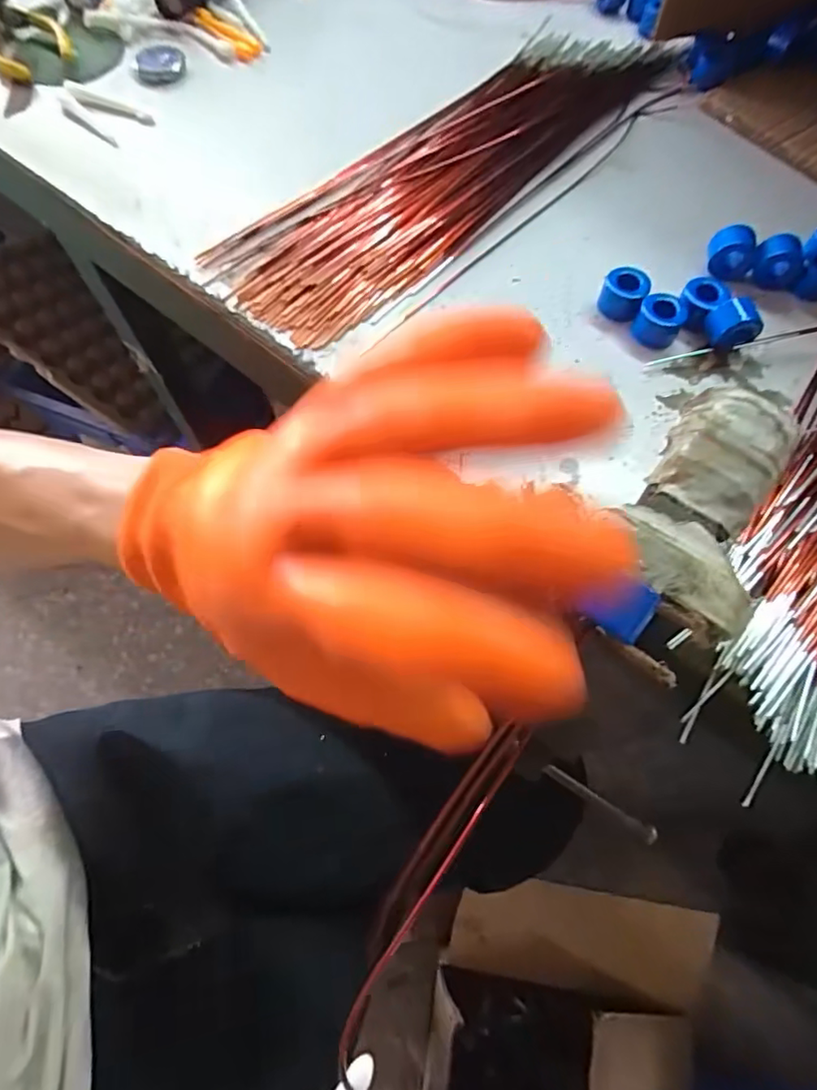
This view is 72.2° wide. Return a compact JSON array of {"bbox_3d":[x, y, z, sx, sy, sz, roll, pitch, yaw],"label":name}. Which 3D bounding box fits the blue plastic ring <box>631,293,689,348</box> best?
[{"bbox_3d":[0.148,-0.132,0.331,0.025,0.022,0.023,0,68,1],"label":"blue plastic ring"}]

